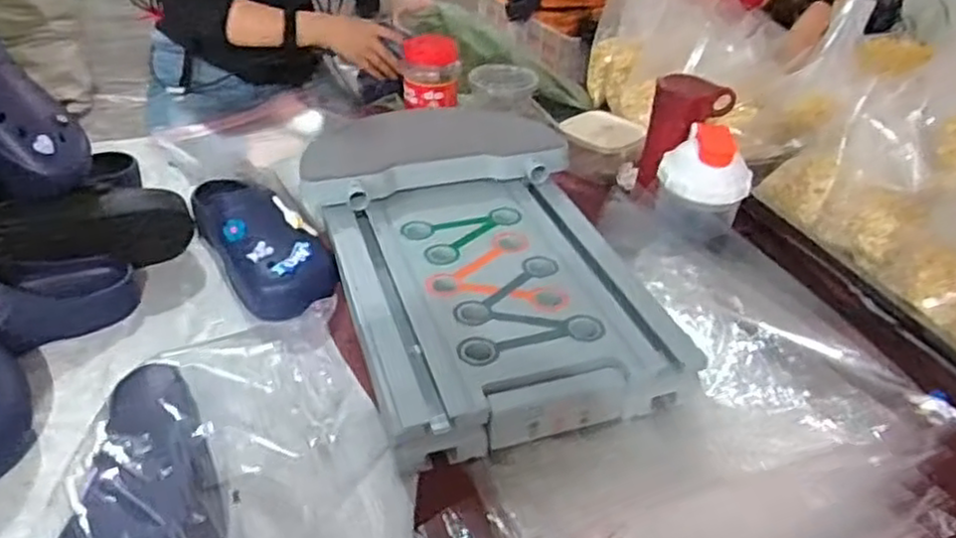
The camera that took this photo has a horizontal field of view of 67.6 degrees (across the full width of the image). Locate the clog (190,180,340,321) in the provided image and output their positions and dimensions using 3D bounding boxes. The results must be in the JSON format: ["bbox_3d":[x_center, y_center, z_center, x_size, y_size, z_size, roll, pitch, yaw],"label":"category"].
[{"bbox_3d":[-0.257,-0.059,0.838,0.108,0.092,0.280,-18,42,-28],"label":"clog"}]

